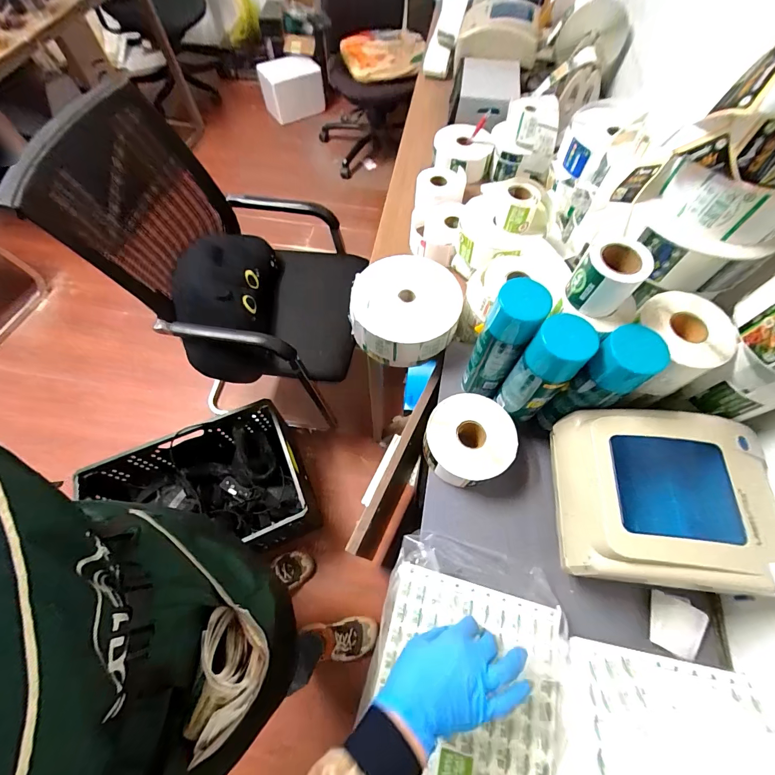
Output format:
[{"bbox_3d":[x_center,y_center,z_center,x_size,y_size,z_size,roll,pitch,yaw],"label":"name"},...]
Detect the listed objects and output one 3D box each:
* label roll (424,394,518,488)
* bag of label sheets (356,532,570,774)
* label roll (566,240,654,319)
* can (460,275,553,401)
[{"bbox_3d":[0.124,0.085,0.564,0.125,0.081,0.124,1,60,-1],"label":"label roll"},{"bbox_3d":[0.086,0.378,0.424,0.227,0.044,0.357,14,61,6],"label":"bag of label sheets"},{"bbox_3d":[0.246,-0.121,0.409,0.055,0.071,0.060,1,60,-1],"label":"label roll"},{"bbox_3d":[0.155,-0.053,0.515,0.062,0.217,0.056,26,63,13],"label":"can"}]

